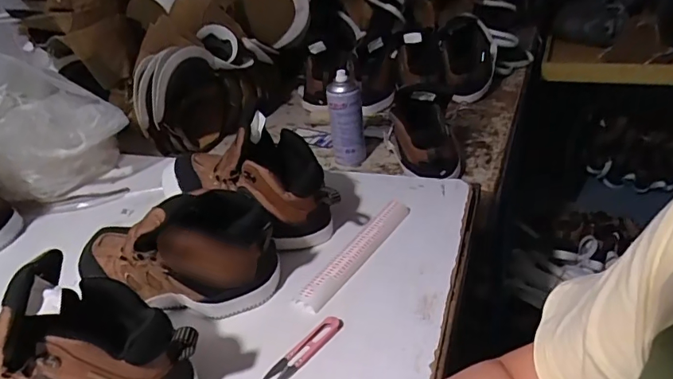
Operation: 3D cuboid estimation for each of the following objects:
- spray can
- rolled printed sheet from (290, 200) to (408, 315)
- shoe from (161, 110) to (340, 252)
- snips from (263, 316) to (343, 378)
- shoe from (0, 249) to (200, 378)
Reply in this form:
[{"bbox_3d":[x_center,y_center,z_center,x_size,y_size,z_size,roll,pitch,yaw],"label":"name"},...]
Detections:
[{"bbox_3d":[0.020,-0.135,0.934,0.064,0.168,0.053,-7,32,1],"label":"spray can"},{"bbox_3d":[0.030,0.077,0.625,0.036,0.016,0.220,18,40,35],"label":"rolled printed sheet"},{"bbox_3d":[-0.132,-0.022,0.680,0.302,0.161,0.109,18,40,34],"label":"shoe"},{"bbox_3d":[-0.034,0.169,0.510,0.025,0.006,0.101,22,42,38],"label":"snips"},{"bbox_3d":[-0.282,0.150,0.447,0.304,0.165,0.101,-1,32,10],"label":"shoe"}]

